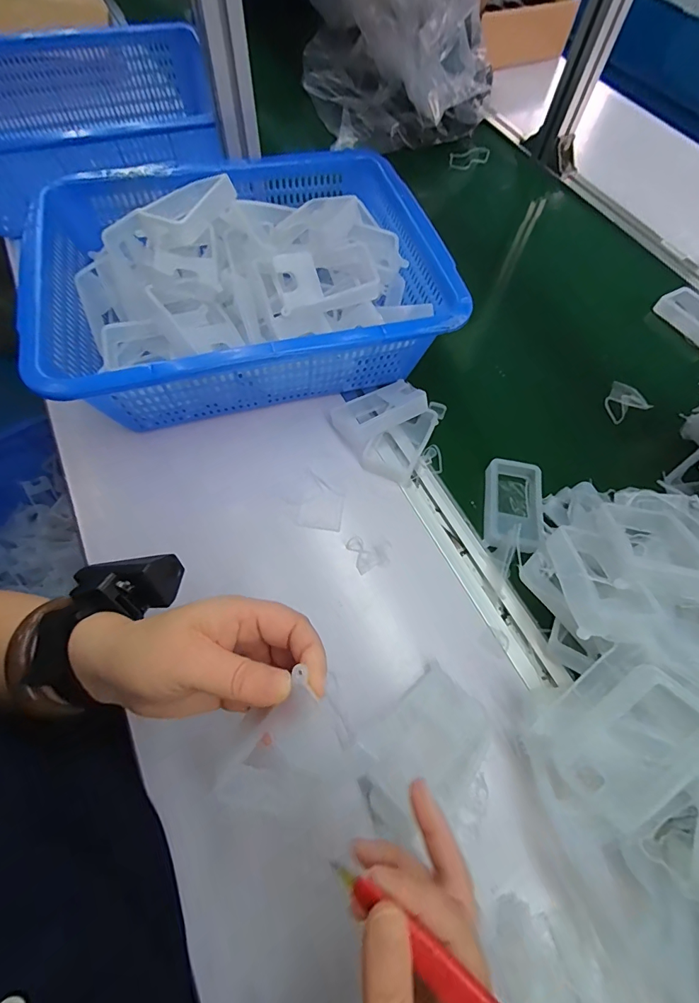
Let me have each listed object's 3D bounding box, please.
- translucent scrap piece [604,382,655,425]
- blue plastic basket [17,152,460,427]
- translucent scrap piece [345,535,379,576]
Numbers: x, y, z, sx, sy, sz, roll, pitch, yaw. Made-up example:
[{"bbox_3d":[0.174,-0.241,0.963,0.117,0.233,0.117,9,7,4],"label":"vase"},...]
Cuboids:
[{"bbox_3d":[0.329,-0.121,0.499,0.050,0.013,0.047,-22,67,-13],"label":"translucent scrap piece"},{"bbox_3d":[-0.112,-0.227,0.442,0.371,0.137,0.300,-14,66,-9],"label":"blue plastic basket"},{"bbox_3d":[0.011,0.050,0.391,0.020,0.004,0.035,-28,69,-15],"label":"translucent scrap piece"}]

